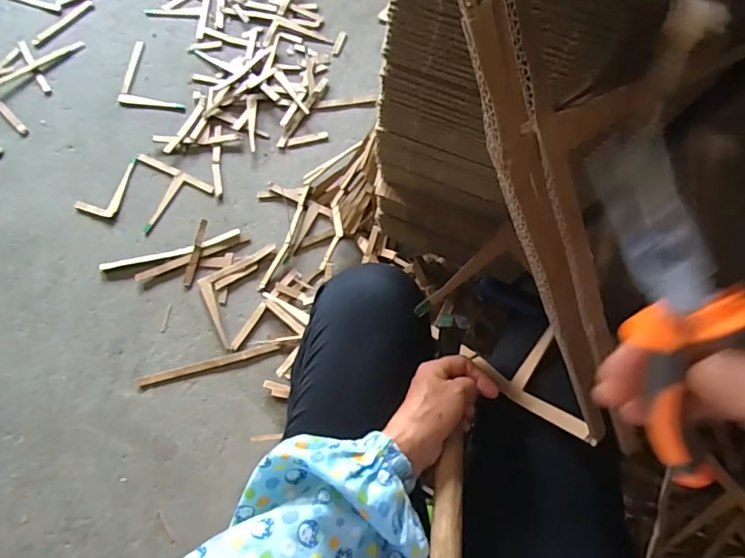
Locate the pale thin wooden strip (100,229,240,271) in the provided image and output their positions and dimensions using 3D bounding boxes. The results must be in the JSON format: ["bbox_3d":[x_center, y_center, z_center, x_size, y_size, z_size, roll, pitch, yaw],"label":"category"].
[{"bbox_3d":[-0.372,-0.051,0.893,0.250,0.013,0.021,-16,76,-5],"label":"pale thin wooden strip"}]

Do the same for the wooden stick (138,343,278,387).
[{"bbox_3d":[-0.285,0.147,0.844,0.242,0.009,0.020,-14,71,-4],"label":"wooden stick"}]

